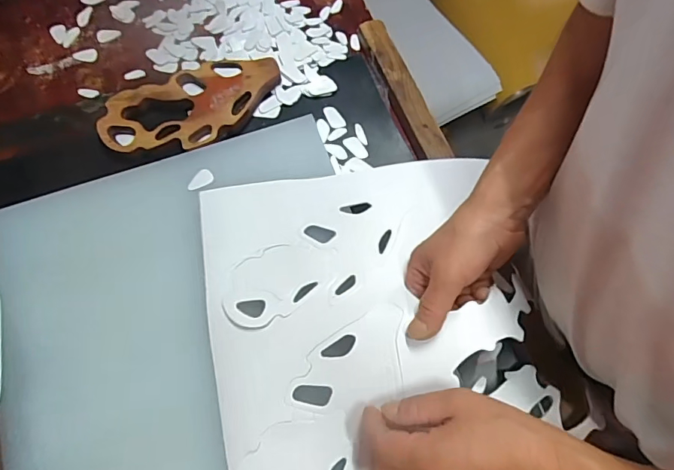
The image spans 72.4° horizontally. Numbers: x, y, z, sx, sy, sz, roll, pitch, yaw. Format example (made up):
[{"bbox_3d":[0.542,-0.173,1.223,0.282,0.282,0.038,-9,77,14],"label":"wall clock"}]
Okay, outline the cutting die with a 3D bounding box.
[{"bbox_3d":[-0.176,-0.155,0.574,0.223,0.034,0.105,-20,70,-7],"label":"cutting die"}]

